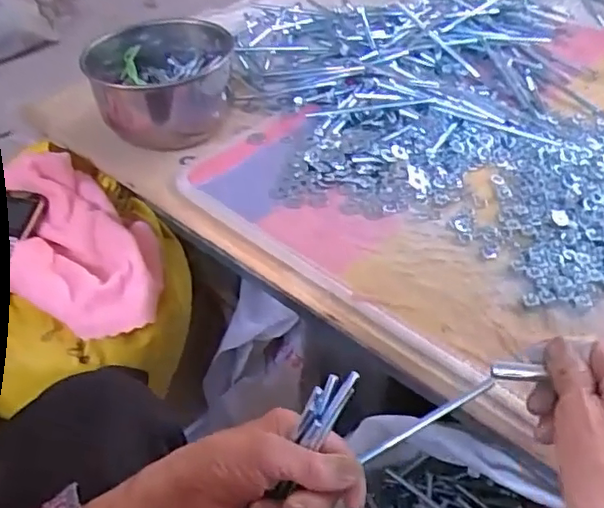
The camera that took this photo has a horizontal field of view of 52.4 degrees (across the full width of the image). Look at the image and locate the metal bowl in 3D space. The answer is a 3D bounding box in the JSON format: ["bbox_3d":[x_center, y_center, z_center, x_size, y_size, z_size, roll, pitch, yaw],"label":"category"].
[{"bbox_3d":[-0.161,-0.196,0.705,0.160,0.090,0.142,23,49,25],"label":"metal bowl"}]

